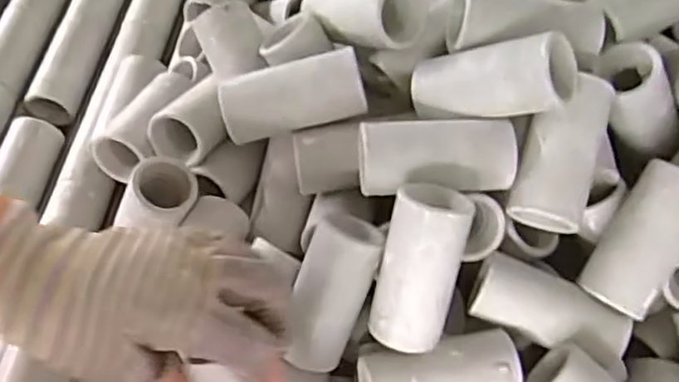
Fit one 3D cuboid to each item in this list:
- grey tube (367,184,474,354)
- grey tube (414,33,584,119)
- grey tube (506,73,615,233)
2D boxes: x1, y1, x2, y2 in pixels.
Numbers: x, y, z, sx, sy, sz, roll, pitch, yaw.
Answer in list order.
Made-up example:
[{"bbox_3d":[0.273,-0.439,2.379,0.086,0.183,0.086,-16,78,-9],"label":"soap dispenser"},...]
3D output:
[{"bbox_3d":[0.042,0.042,0.352,0.040,0.039,0.085,13,103,5],"label":"grey tube"},{"bbox_3d":[0.082,-0.061,0.367,0.090,0.033,0.031,-4,52,31],"label":"grey tube"},{"bbox_3d":[0.123,-0.022,0.368,0.040,0.045,0.084,23,83,11],"label":"grey tube"}]

